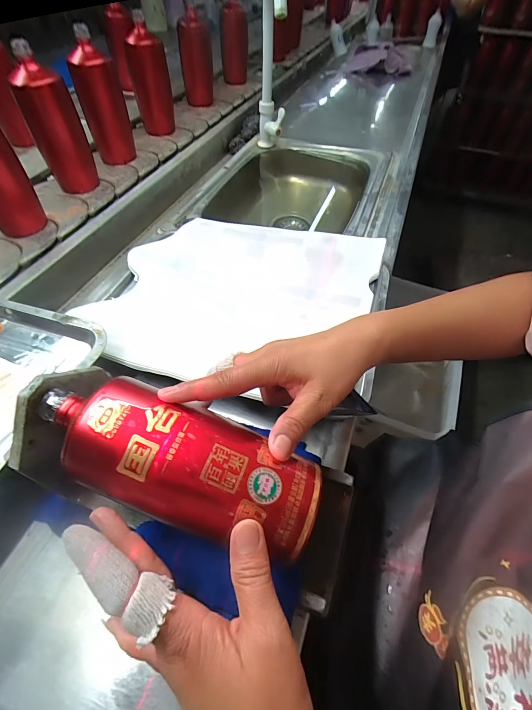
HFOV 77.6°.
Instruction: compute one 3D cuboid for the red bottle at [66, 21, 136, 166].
[{"bbox_3d":[-0.325,-0.502,0.658,0.082,0.204,0.080,-17,55,-17],"label":"red bottle"}]

